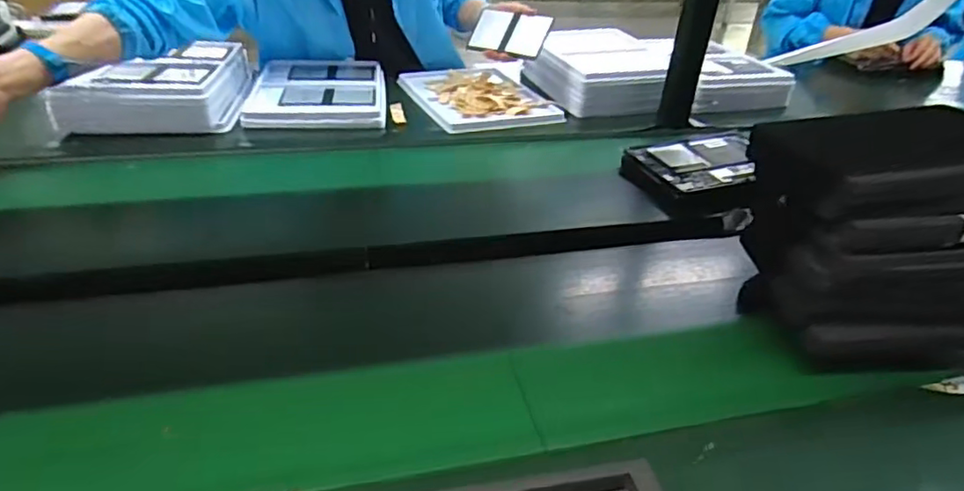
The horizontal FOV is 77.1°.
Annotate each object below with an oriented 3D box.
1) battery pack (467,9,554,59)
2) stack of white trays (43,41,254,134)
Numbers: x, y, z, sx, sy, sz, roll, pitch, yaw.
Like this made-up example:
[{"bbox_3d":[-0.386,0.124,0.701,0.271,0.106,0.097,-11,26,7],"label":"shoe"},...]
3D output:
[{"bbox_3d":[0.053,-0.423,1.211,0.175,0.089,0.014,20,-6,33],"label":"battery pack"},{"bbox_3d":[-0.579,-0.287,1.083,0.274,0.087,0.271,-4,36,-11],"label":"stack of white trays"}]

